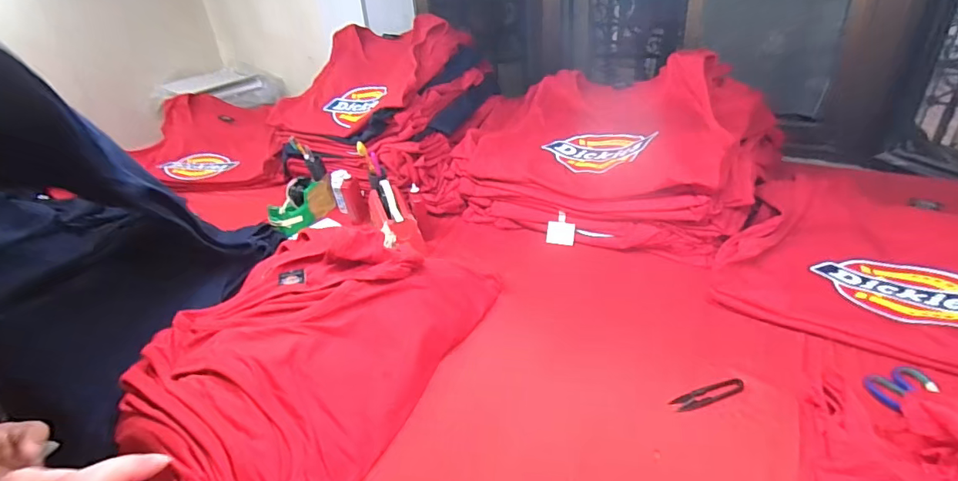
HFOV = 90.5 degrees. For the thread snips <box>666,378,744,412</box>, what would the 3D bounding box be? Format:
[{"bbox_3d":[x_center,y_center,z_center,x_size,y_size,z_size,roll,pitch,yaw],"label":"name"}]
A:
[{"bbox_3d":[0.295,0.198,0.609,0.096,0.014,0.024,-10,31,-11],"label":"thread snips"}]

